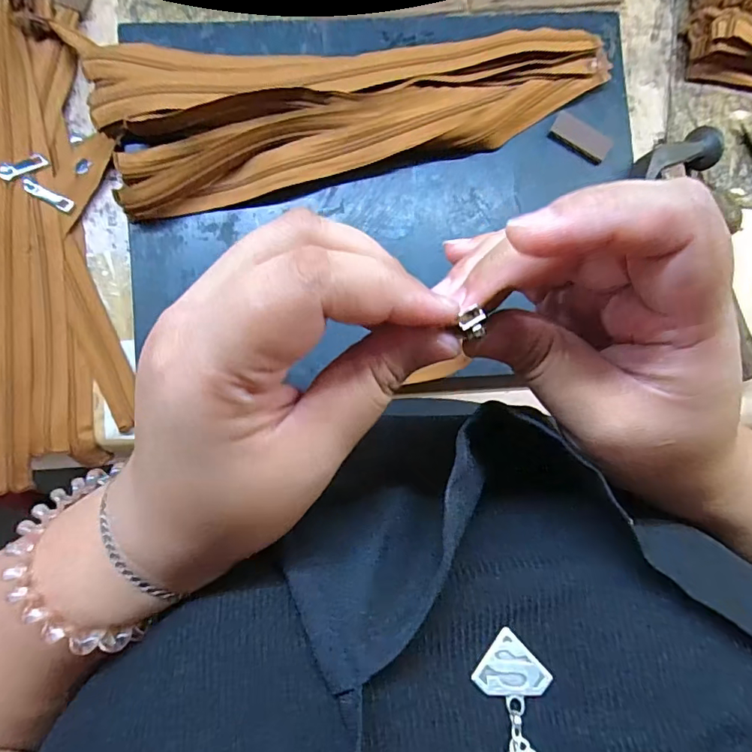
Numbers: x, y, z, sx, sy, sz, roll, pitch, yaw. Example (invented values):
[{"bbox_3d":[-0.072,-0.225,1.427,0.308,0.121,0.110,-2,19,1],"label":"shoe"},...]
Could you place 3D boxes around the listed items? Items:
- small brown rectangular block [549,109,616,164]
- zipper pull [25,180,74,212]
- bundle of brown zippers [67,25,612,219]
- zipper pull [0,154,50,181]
[{"bbox_3d":[0.166,-0.192,0.385,0.050,0.004,0.025,27,85,-2],"label":"small brown rectangular block"},{"bbox_3d":[-0.256,-0.141,0.372,0.036,0.004,0.010,27,72,-14],"label":"zipper pull"},{"bbox_3d":[-0.013,-0.221,0.364,0.385,0.030,0.128,-13,88,-5],"label":"bundle of brown zippers"},{"bbox_3d":[-0.273,-0.162,0.370,0.035,0.005,0.011,-38,96,-25],"label":"zipper pull"}]

